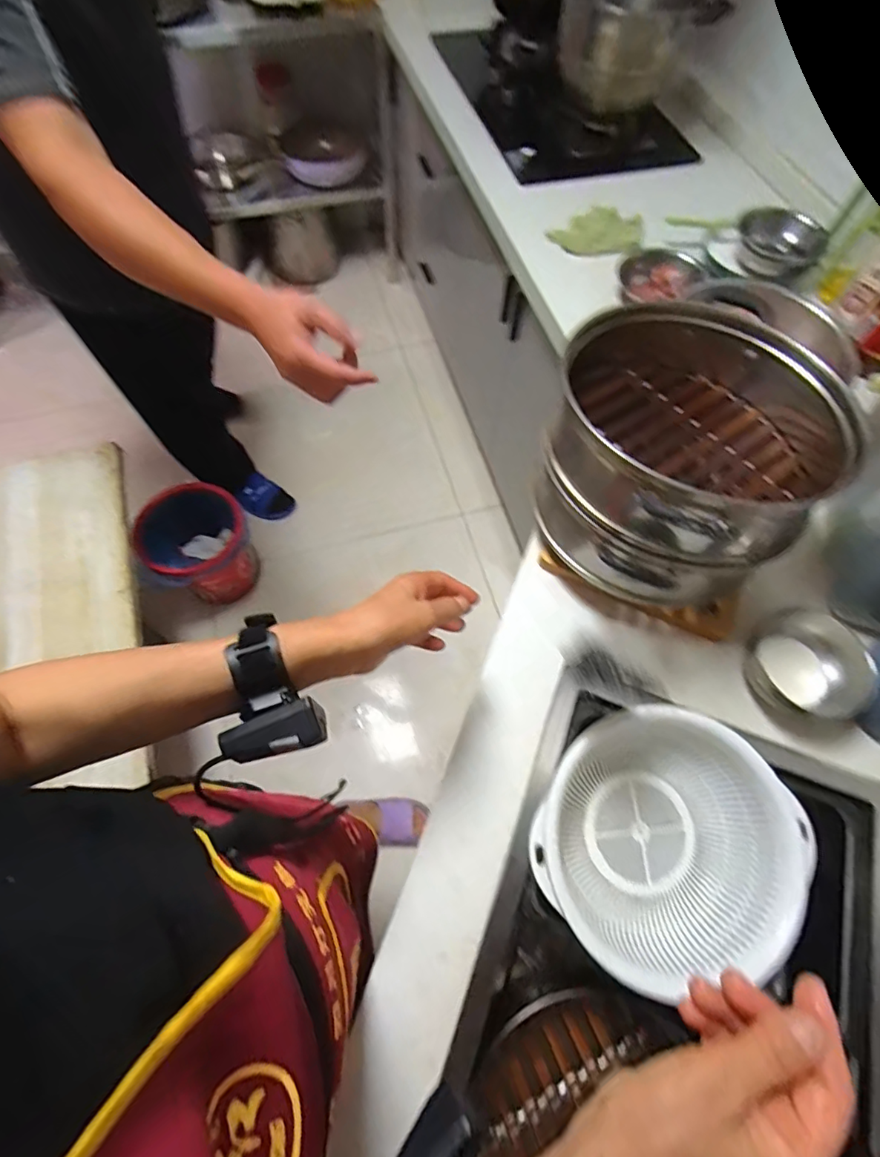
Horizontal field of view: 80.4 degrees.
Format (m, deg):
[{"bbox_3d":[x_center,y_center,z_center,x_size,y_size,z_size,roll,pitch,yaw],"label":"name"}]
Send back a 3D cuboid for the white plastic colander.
[{"bbox_3d":[0.238,0.283,0.568,0.264,0.107,0.248,1,64,-1],"label":"white plastic colander"}]

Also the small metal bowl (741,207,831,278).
[{"bbox_3d":[0.619,-0.607,0.945,0.125,0.059,0.140,-8,65,-6],"label":"small metal bowl"}]

